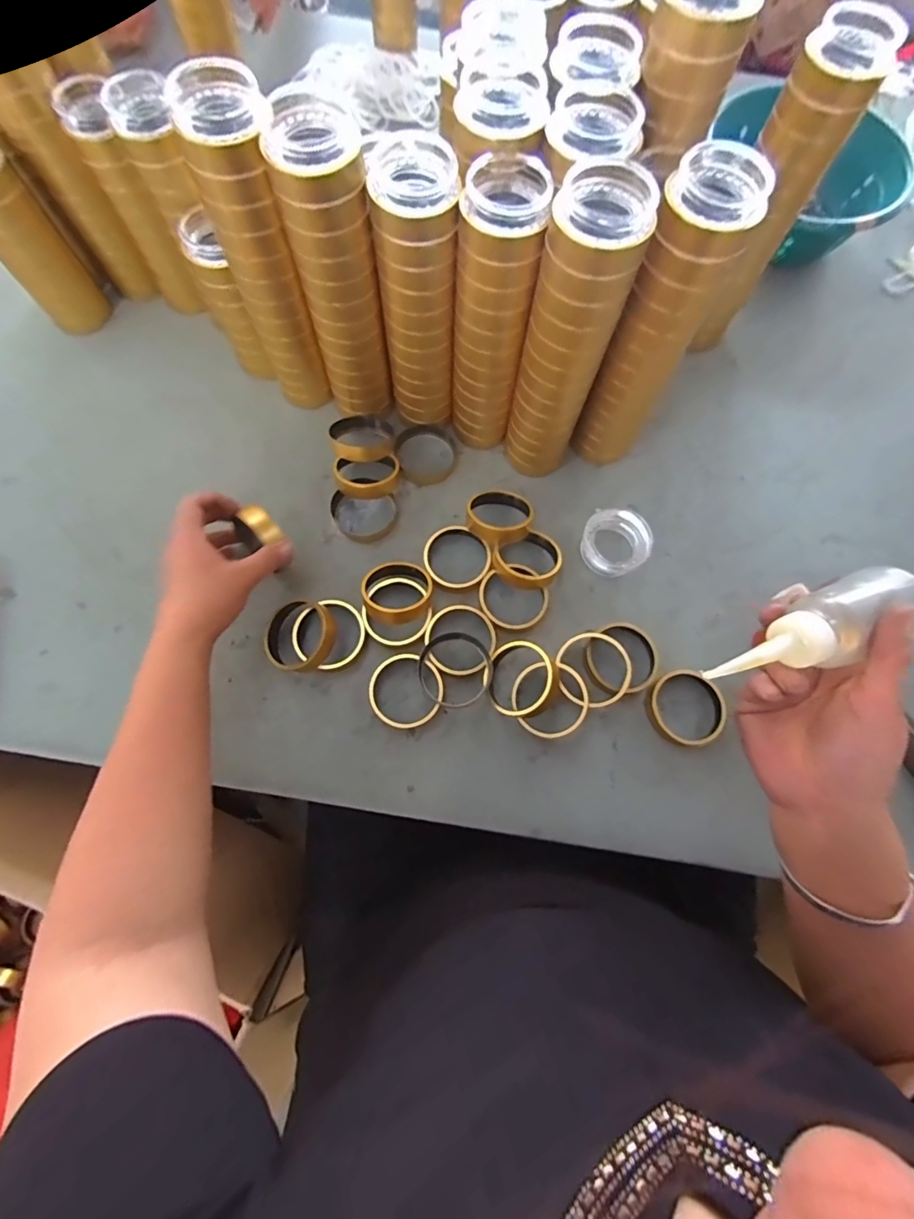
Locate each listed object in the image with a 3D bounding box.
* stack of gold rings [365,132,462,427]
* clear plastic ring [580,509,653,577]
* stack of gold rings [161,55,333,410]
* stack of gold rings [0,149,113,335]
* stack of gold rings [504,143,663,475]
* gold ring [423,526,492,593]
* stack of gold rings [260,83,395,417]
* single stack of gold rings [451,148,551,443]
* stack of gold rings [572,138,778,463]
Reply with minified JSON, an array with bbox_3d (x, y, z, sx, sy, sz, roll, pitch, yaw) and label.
[{"bbox_3d":[-0.036,-0.287,0.443,0.067,0.227,0.080,-4,72,-3],"label":"stack of gold rings"},{"bbox_3d":[0.168,-0.070,0.505,0.071,0.034,0.069,1,72,-2],"label":"clear plastic ring"},{"bbox_3d":[-0.172,-0.307,0.443,0.064,0.262,0.059,-18,73,-8],"label":"stack of gold rings"},{"bbox_3d":[-0.467,-0.401,0.514,0.068,0.161,0.072,-35,76,-12],"label":"stack of gold rings"},{"bbox_3d":[0.099,-0.232,0.430,0.067,0.263,0.076,21,72,5],"label":"stack of gold rings"},{"bbox_3d":[-0.001,-0.053,0.498,0.068,0.024,0.069,1,72,-2],"label":"gold ring"},{"bbox_3d":[-0.108,-0.296,0.442,0.064,0.246,0.067,-18,74,-6],"label":"stack of gold rings"},{"bbox_3d":[0.031,-0.258,0.440,0.063,0.232,0.070,7,72,0],"label":"single stack of gold rings"},{"bbox_3d":[0.176,-0.243,0.434,0.064,0.266,0.073,28,73,7],"label":"stack of gold rings"}]

